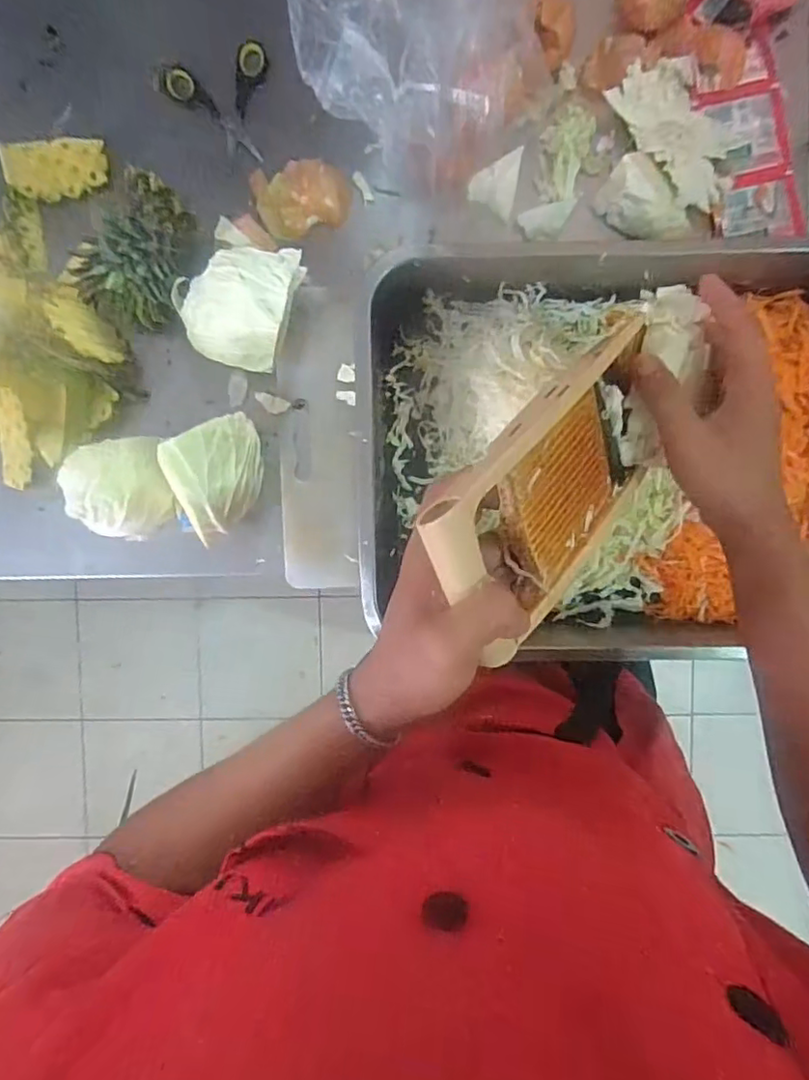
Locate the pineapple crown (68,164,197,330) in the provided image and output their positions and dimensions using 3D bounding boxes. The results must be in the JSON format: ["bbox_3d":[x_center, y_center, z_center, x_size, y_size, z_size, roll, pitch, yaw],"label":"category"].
[{"bbox_3d":[-0.235,-0.254,0.525,0.088,0.066,0.123,35,93,-1],"label":"pineapple crown"}]

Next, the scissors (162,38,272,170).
[{"bbox_3d":[-0.171,-0.410,0.557,0.100,0.009,0.105,-14,92,2],"label":"scissors"}]

